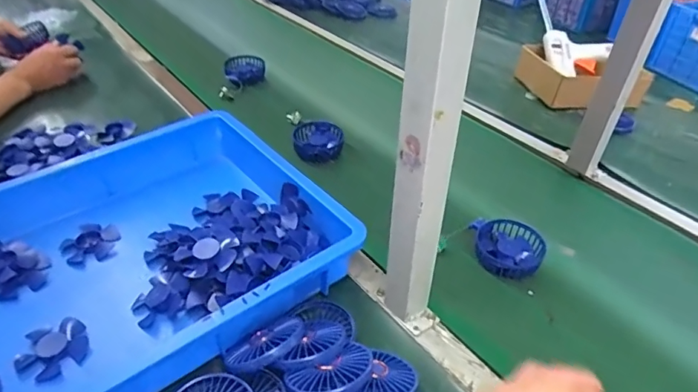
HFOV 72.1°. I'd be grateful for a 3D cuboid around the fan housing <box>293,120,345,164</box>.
[{"bbox_3d":[-0.054,-0.098,0.866,0.087,0.038,0.088,1,39,-1],"label":"fan housing"}]

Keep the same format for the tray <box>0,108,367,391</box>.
[{"bbox_3d":[-0.297,0.096,0.585,0.596,0.110,0.369,-27,47,-31],"label":"tray"}]

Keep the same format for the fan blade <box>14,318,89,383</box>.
[{"bbox_3d":[-0.325,0.169,0.525,0.070,0.012,0.066,-17,60,-28],"label":"fan blade"}]

